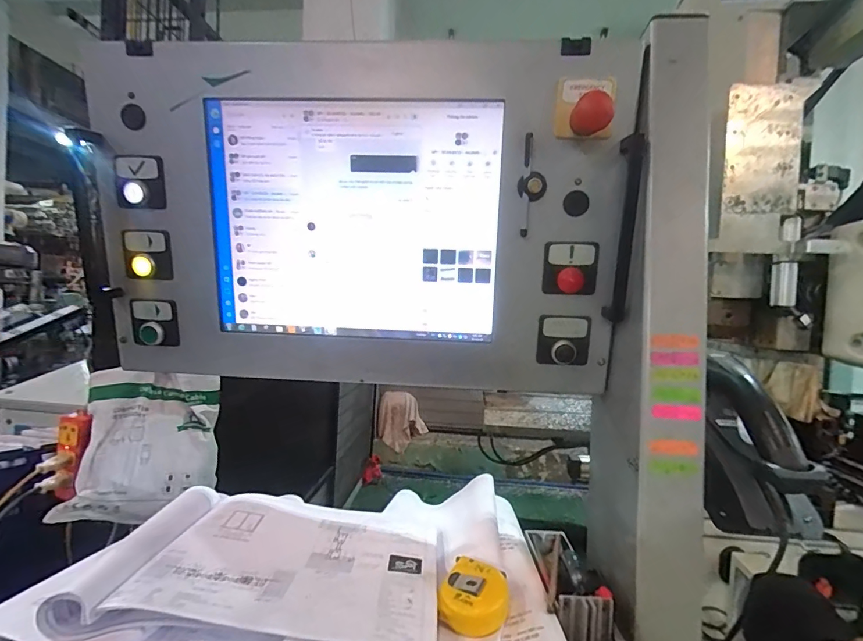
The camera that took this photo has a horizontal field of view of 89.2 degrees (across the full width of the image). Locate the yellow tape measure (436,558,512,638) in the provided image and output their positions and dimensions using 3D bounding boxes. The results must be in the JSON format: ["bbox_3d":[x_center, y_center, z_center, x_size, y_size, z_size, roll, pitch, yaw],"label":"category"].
[{"bbox_3d":[0.044,0.271,0.430,0.063,0.035,0.063,3,2,20],"label":"yellow tape measure"}]

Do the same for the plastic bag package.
[{"bbox_3d":[-0.491,0.209,0.759,0.221,0.250,0.043,8,-27,-18],"label":"plastic bag package"}]

